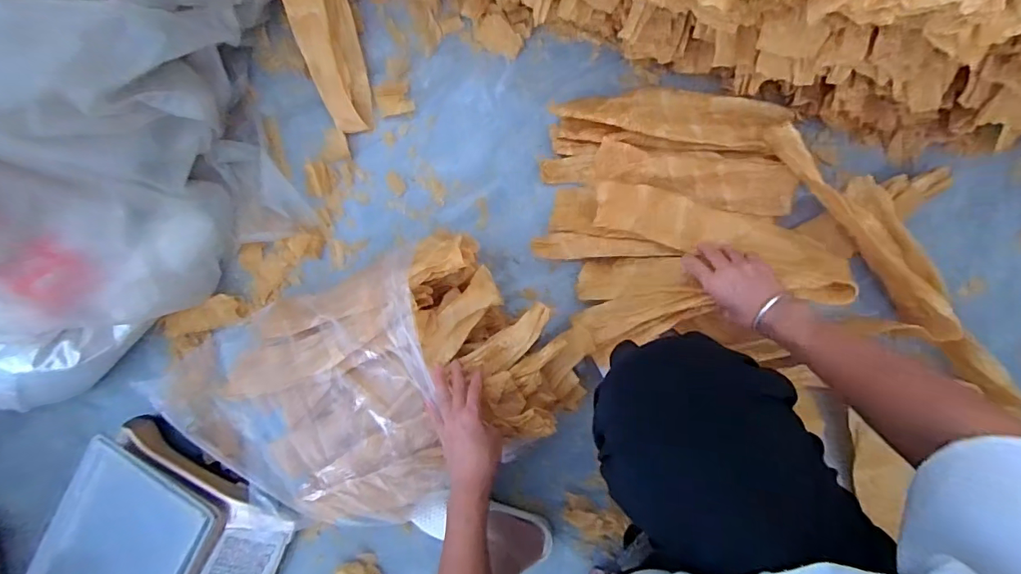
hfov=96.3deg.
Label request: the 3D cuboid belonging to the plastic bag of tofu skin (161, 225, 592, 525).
[{"bbox_3d":[-0.204,0.152,0.650,0.572,0.114,0.337,-23,88,9],"label":"plastic bag of tofu skin"}]

